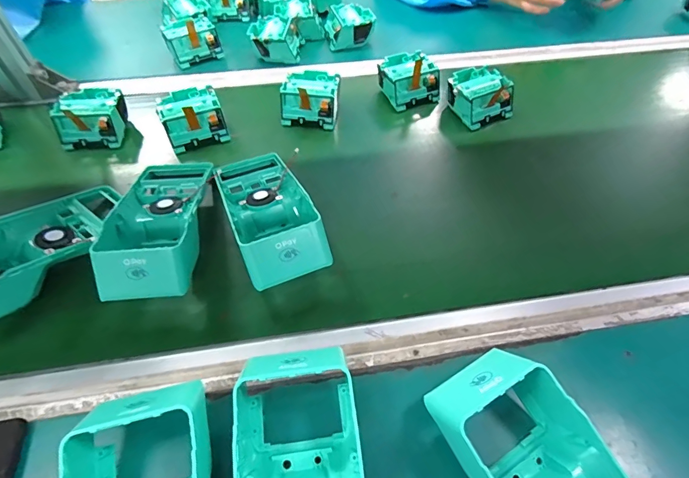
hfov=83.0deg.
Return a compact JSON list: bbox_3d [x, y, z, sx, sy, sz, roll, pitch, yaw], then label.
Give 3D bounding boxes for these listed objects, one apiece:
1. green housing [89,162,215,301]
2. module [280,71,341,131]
[{"bbox_3d":[-0.191,-0.024,0.405,0.083,0.055,0.187,-5,52,-4],"label":"green housing"},{"bbox_3d":[-0.046,-0.194,0.539,0.076,0.045,0.073,6,52,5],"label":"module"}]

